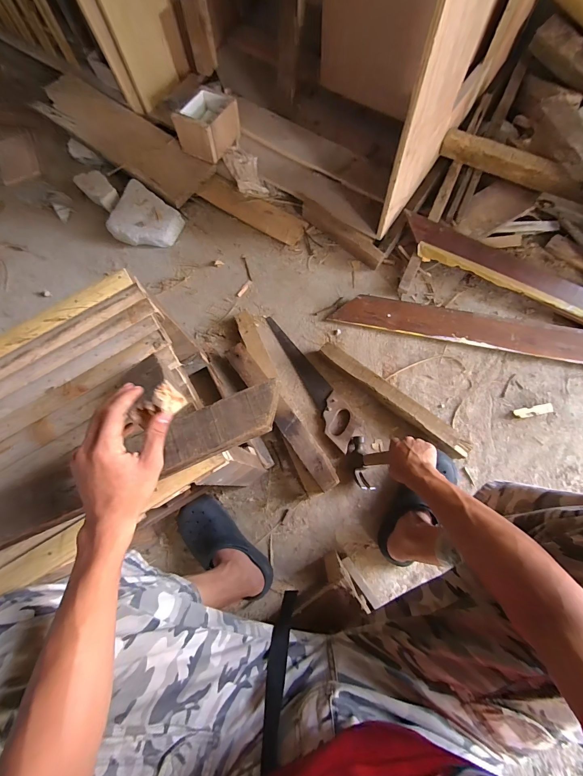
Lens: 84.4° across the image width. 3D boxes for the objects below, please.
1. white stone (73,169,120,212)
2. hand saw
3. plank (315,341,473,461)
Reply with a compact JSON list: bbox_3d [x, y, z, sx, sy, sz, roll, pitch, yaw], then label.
[{"bbox_3d":[-0.623,-0.641,1.045,0.080,0.060,0.152,-42,77,-7],"label":"white stone"},{"bbox_3d":[0.038,-0.023,0.864,0.091,0.025,0.406,-37,76,-6],"label":"hand saw"},{"bbox_3d":[0.249,0.029,0.810,0.428,0.063,0.045,39,81,12],"label":"plank"}]

